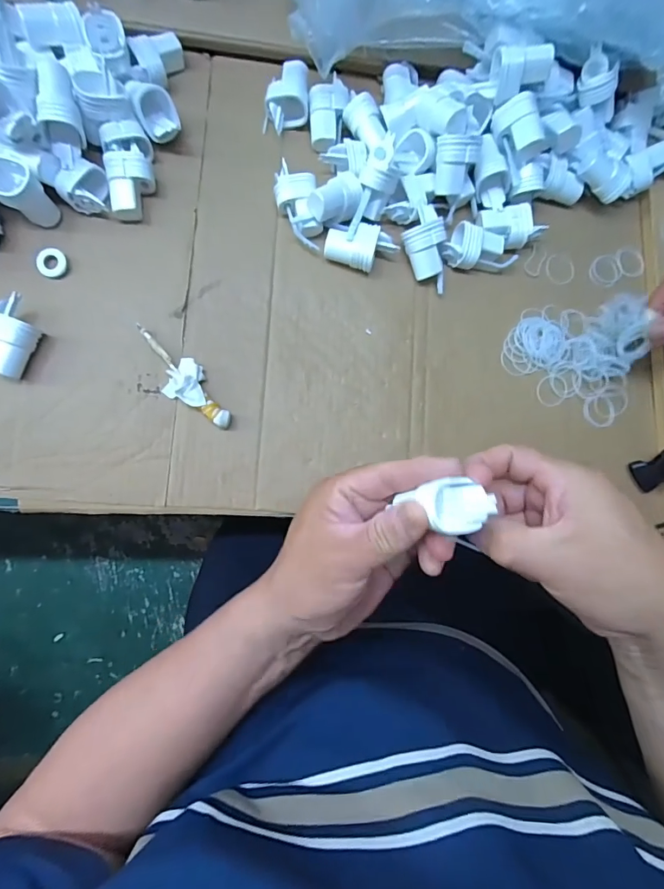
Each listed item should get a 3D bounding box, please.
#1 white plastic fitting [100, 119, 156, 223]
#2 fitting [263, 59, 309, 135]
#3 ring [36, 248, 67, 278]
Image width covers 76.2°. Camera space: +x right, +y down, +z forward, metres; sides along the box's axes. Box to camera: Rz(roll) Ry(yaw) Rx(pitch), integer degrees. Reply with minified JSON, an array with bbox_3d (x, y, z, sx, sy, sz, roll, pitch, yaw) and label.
[{"bbox_3d":[-0.165,-0.224,0.349,0.035,0.028,0.068,-5,86,-8],"label":"white plastic fitting"},{"bbox_3d":[-0.039,-0.305,0.375,0.036,0.025,0.054,8,84,-7],"label":"fitting"},{"bbox_3d":[-0.227,-0.147,0.344,0.023,0.008,0.021,1,85,-7],"label":"ring"}]

